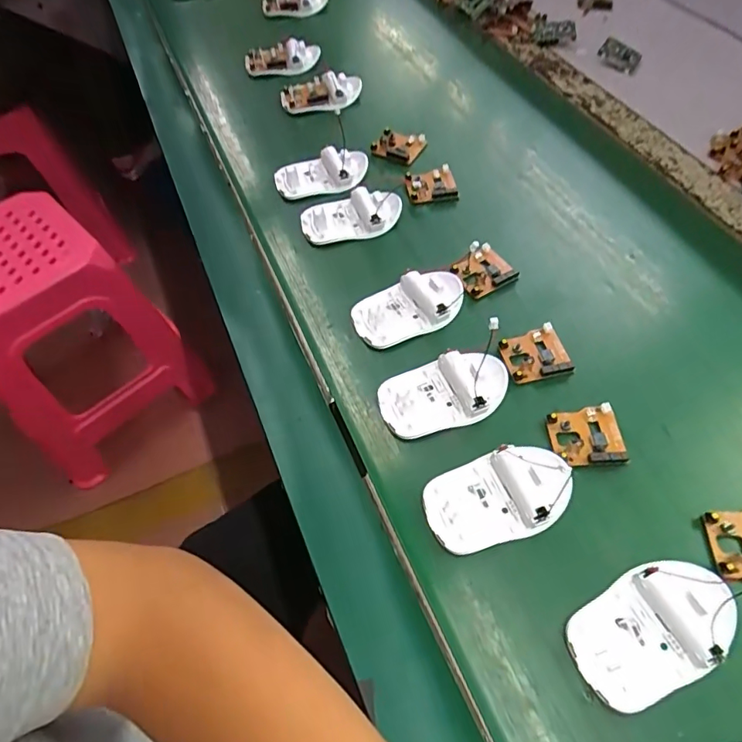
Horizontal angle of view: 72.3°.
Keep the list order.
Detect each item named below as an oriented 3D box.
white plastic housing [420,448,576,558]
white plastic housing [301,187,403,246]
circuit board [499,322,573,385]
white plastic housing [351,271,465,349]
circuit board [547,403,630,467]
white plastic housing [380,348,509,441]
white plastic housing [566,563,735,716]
[{"bbox_3d":[0.083,0.080,0.333,0.093,0.024,0.056,-14,57,-7],"label":"white plastic housing"},{"bbox_3d":[-0.020,-0.155,0.491,0.095,0.020,0.056,-14,57,-7],"label":"white plastic housing"},{"bbox_3d":[0.130,-0.013,0.401,0.051,0.012,0.045,-11,57,-5],"label":"circuit board"},{"bbox_3d":[0.032,-0.056,0.426,0.095,0.015,0.054,-22,58,-12],"label":"white plastic housing"},{"bbox_3d":[0.153,0.046,0.362,0.048,0.014,0.043,-5,56,-1],"label":"circuit board"},{"bbox_3d":[0.055,0.014,0.380,0.097,0.020,0.054,-15,57,-8],"label":"white plastic housing"},{"bbox_3d":[0.159,0.146,0.286,0.091,0.021,0.056,-25,59,-14],"label":"white plastic housing"}]

